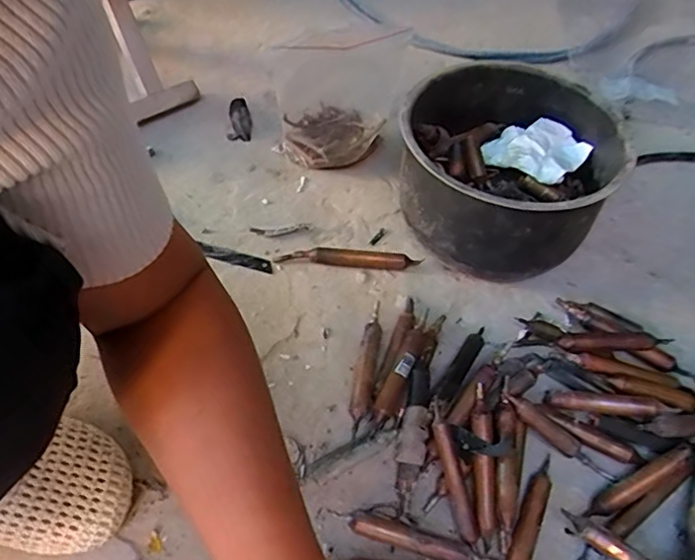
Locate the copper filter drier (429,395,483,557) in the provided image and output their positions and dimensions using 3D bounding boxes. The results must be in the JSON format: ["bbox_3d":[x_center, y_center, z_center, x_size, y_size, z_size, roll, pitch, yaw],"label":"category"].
[{"bbox_3d":[0.095,0.173,0.512,0.019,0.020,0.131,-14,80,-11],"label":"copper filter drier"}]

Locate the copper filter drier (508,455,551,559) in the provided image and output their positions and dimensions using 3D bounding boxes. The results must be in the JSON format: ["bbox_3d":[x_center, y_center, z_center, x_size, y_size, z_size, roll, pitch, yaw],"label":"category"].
[{"bbox_3d":[0.153,0.221,0.499,0.021,0.018,0.143,23,56,12],"label":"copper filter drier"}]

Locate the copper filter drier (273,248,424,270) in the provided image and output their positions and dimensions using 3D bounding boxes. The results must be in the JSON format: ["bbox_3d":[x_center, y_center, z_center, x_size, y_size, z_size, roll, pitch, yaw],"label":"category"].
[{"bbox_3d":[0.000,-0.023,0.657,0.159,0.020,0.016,4,54,-2],"label":"copper filter drier"}]

